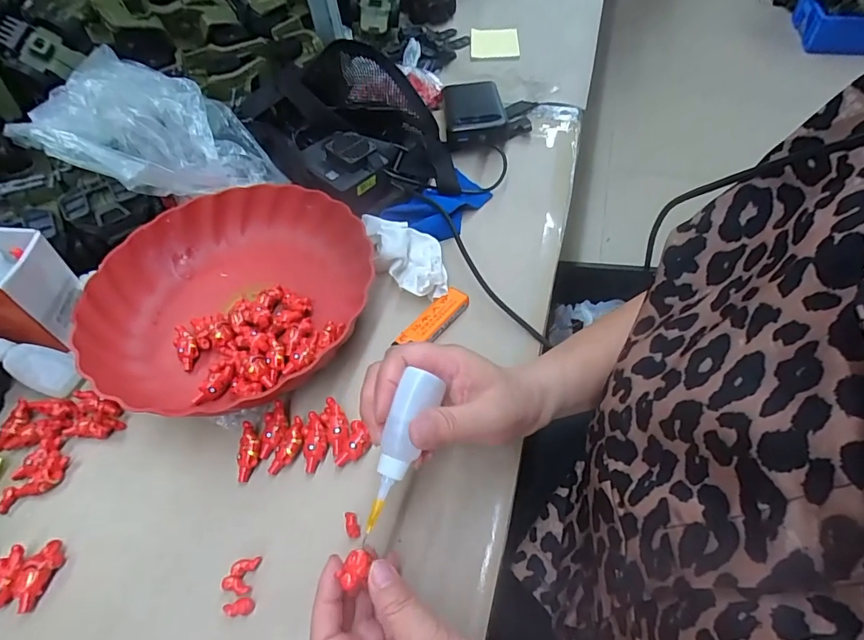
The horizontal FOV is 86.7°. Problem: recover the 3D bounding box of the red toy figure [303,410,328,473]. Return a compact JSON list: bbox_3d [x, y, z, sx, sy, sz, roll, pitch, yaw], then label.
[{"bbox_3d":[-0.087,0.090,0.340,0.018,0.007,0.043,-4,68,-2],"label":"red toy figure"}]

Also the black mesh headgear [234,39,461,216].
[{"bbox_3d":[-0.102,-0.234,0.541,0.208,0.077,0.270,-21,58,-14],"label":"black mesh headgear"}]

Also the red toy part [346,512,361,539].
[{"bbox_3d":[-0.054,0.138,0.309,0.008,0.004,0.018,-21,58,-13],"label":"red toy part"}]

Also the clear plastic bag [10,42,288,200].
[{"bbox_3d":[-0.292,-0.185,0.453,0.237,0.111,0.106,-12,55,-2],"label":"clear plastic bag"}]

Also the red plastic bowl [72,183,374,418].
[{"bbox_3d":[-0.178,-0.024,0.423,0.234,0.068,0.214,-3,55,4],"label":"red plastic bowl"}]

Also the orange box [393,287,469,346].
[{"bbox_3d":[0.002,0.002,0.404,0.025,0.018,0.073,36,63,22],"label":"orange box"}]

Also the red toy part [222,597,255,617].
[{"bbox_3d":[-0.121,0.181,0.288,0.019,0.007,0.010,-4,56,-3],"label":"red toy part"}]

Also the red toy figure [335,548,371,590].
[{"bbox_3d":[-0.042,0.136,0.251,0.013,0.009,0.020,13,57,9],"label":"red toy figure"}]

